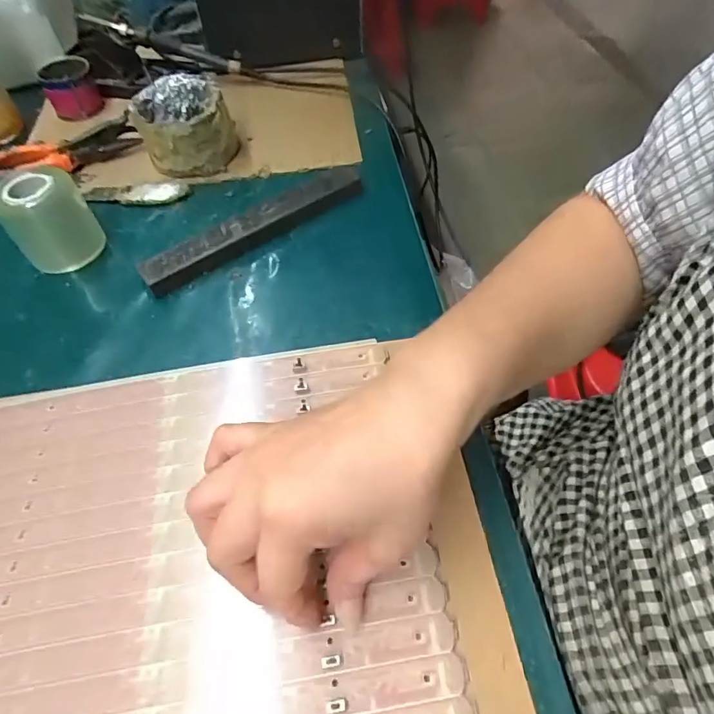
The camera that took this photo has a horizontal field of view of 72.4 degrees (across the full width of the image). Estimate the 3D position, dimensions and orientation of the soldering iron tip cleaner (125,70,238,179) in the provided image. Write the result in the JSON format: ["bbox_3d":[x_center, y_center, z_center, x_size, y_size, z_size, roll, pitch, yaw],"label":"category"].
[{"bbox_3d":[-0.167,-0.227,0.476,0.092,0.070,0.081,-18,55,-11],"label":"soldering iron tip cleaner"}]

